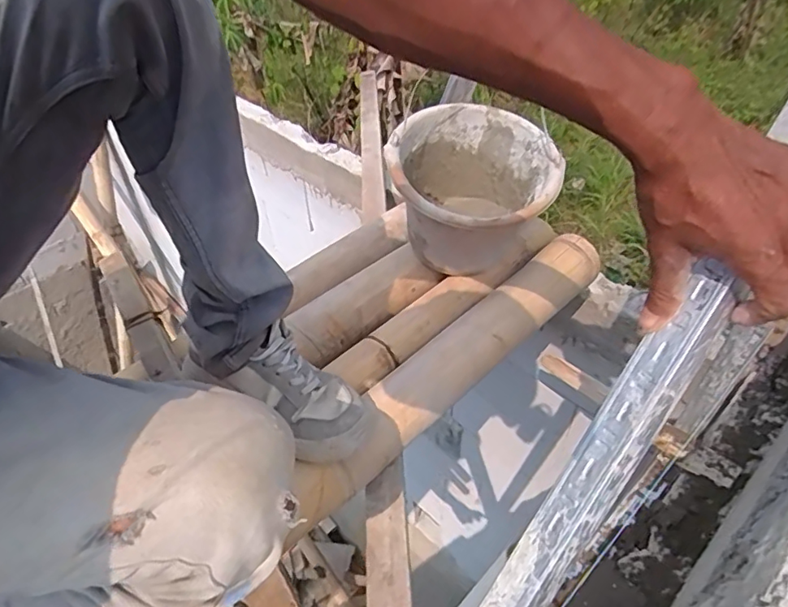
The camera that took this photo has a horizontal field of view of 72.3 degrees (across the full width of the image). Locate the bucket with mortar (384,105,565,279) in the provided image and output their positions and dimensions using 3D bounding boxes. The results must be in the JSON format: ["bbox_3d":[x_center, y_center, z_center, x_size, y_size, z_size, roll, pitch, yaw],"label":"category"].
[{"bbox_3d":[0.111,-0.145,0.787,0.224,0.200,0.239,-1,44,1],"label":"bucket with mortar"}]

